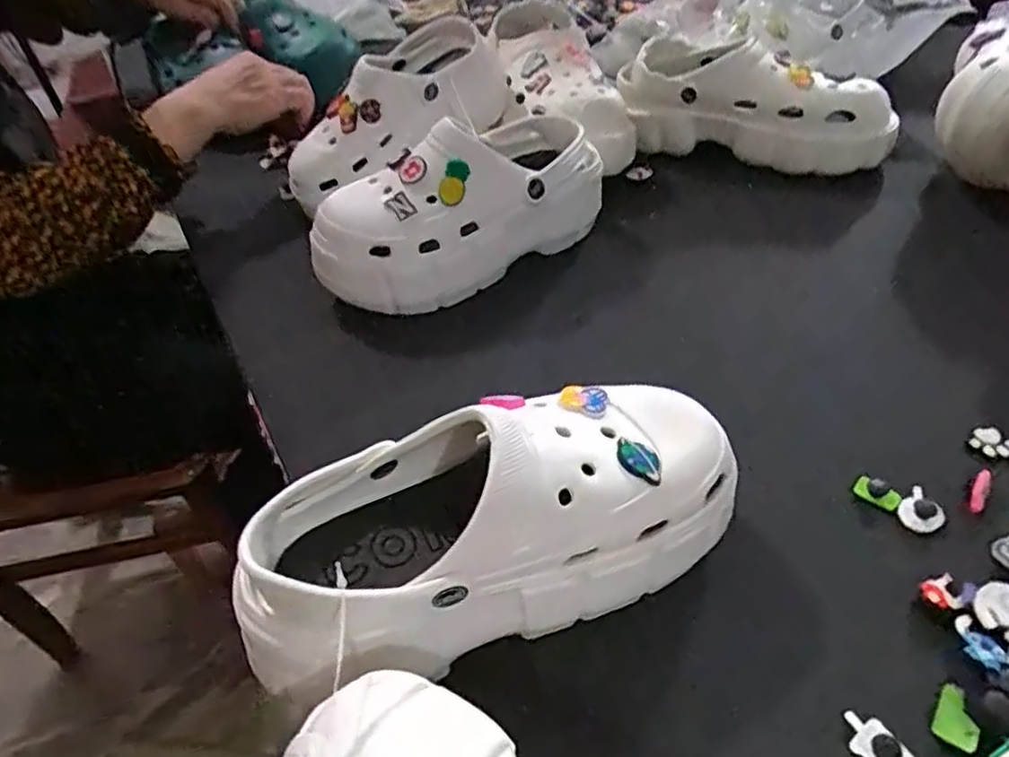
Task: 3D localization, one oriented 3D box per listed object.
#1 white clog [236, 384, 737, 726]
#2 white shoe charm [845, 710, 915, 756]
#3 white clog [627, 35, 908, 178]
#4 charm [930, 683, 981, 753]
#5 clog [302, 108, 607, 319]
[{"bbox_3d":[-0.005,0.069,0.334,0.237,0.105,0.088,-18,44,-12],"label":"white clog"},{"bbox_3d":[0.162,0.159,0.294,0.017,0.008,0.036,-25,46,-19],"label":"white shoe charm"},{"bbox_3d":[0.232,-0.267,0.669,0.250,0.091,0.108,6,44,14],"label":"white clog"},{"bbox_3d":[0.199,0.148,0.301,0.017,0.004,0.026,26,52,30],"label":"charm"},{"bbox_3d":[-0.036,-0.141,0.560,0.240,0.104,0.090,-28,47,-21],"label":"clog"}]

